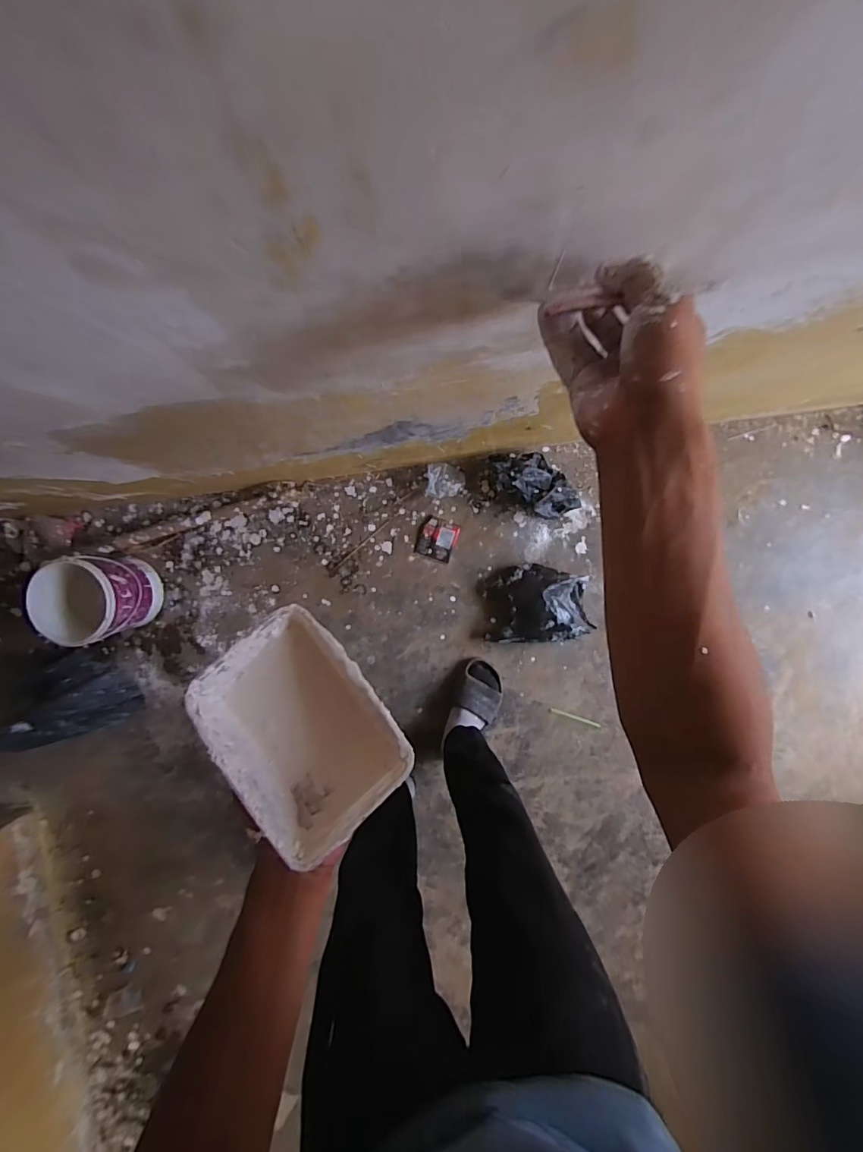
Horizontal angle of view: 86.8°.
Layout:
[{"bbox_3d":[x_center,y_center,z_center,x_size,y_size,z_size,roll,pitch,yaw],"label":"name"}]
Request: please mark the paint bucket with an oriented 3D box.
[{"bbox_3d":[-0.748,0.044,1.037,0.164,0.198,0.177,0,96,2],"label":"paint bucket"}]

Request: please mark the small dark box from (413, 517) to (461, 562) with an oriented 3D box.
[{"bbox_3d":[0.015,-0.087,1.098,0.086,0.004,0.093,21,96,-1],"label":"small dark box"}]

